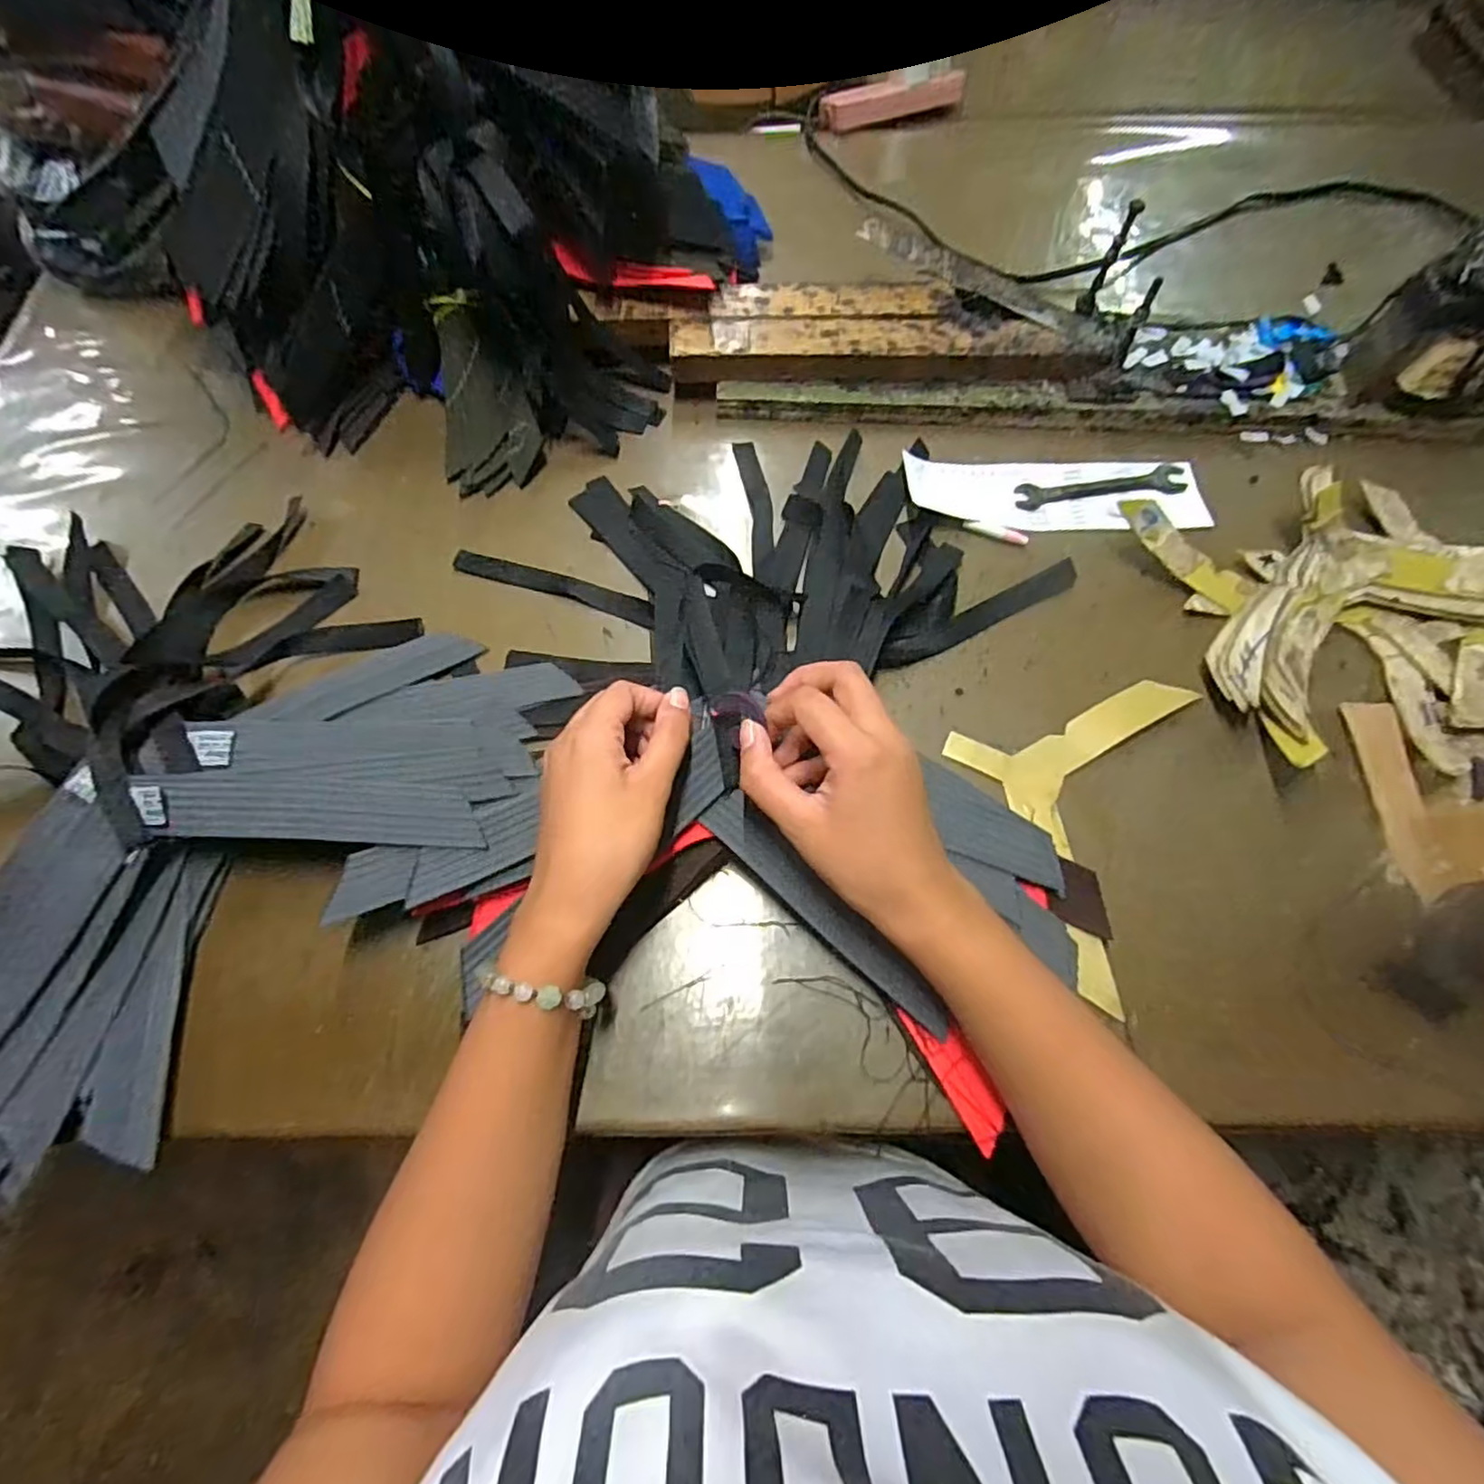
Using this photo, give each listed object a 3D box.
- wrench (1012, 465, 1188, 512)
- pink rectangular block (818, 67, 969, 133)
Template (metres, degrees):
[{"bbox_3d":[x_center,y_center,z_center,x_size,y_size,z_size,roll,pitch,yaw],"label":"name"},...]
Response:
[{"bbox_3d":[0.255,-0.180,0.487,0.122,0.007,0.023,-8,68,-3],"label":"wrench"},{"bbox_3d":[0.148,-0.647,0.689,0.154,0.026,0.028,-20,69,-8],"label":"pink rectangular block"}]

